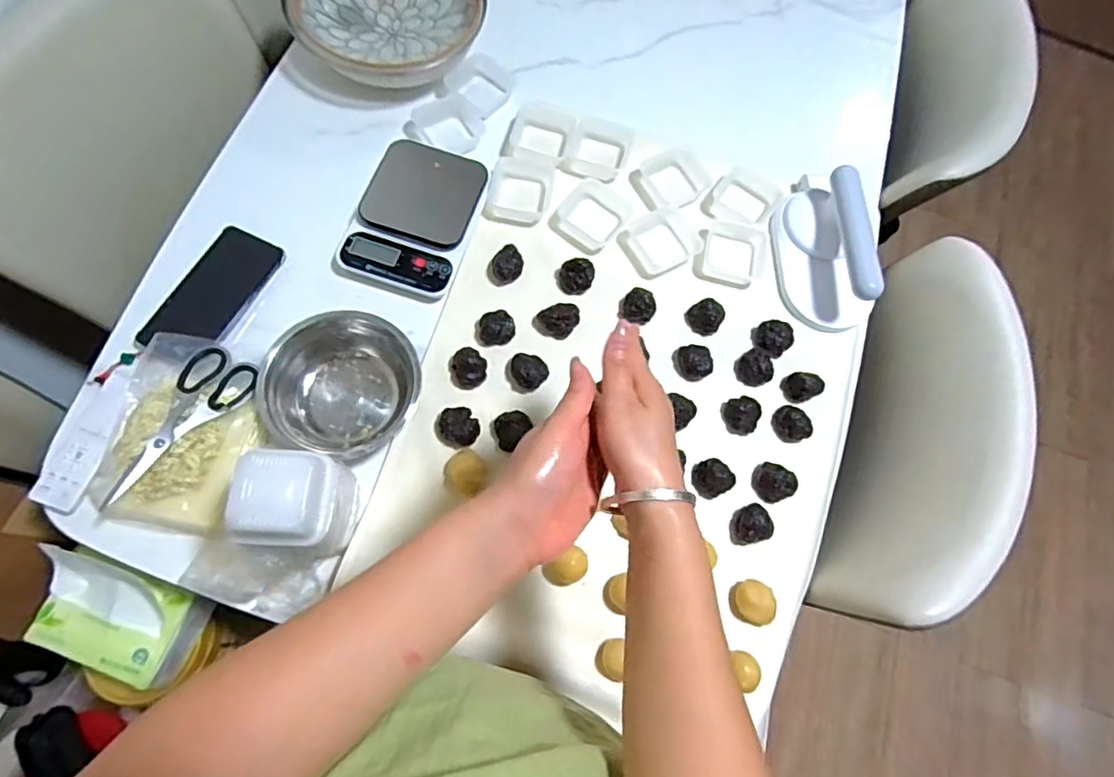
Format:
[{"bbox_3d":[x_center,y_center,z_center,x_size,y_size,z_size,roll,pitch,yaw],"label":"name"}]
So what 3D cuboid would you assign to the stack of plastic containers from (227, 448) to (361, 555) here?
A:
[{"bbox_3d":[-0.213,0.100,0.504,0.077,0.128,0.075,5,71,-5],"label":"stack of plastic containers"}]

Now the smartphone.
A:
[{"bbox_3d":[-0.367,-0.104,0.639,0.075,0.011,0.154,24,70,2],"label":"smartphone"}]

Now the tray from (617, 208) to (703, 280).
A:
[{"bbox_3d":[0.122,-0.175,0.717,0.084,0.017,0.072,-28,77,-15],"label":"tray"}]

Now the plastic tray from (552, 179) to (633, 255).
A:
[{"bbox_3d":[0.042,-0.209,0.720,0.075,0.018,0.081,36,71,6],"label":"plastic tray"}]

